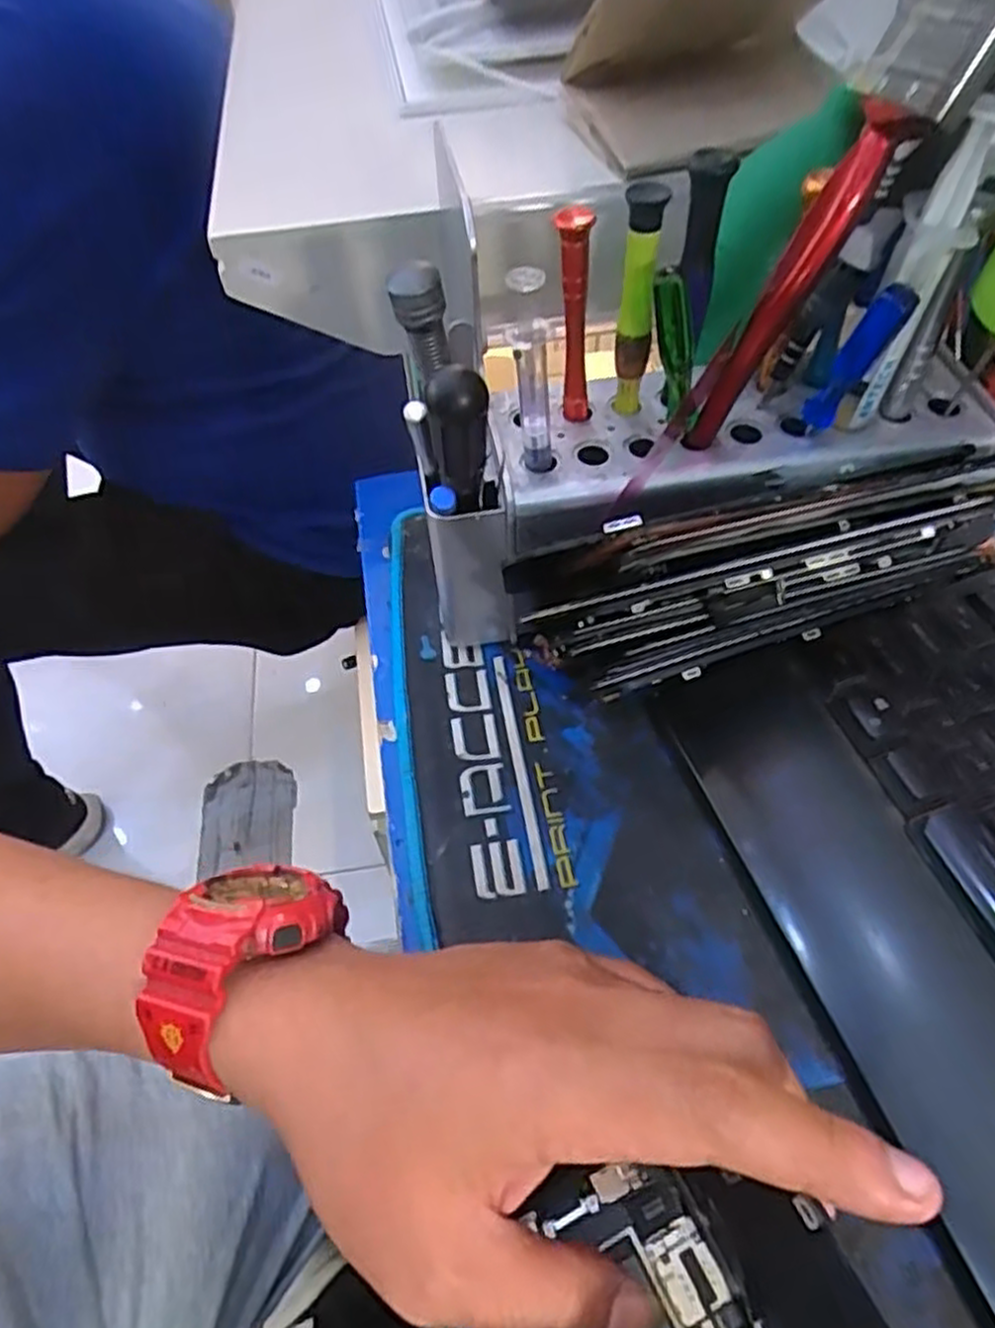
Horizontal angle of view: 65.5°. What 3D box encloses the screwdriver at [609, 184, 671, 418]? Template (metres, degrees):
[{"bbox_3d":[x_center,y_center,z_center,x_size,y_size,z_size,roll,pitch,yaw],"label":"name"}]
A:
[{"bbox_3d":[0.052,-0.133,0.290,0.013,0.092,0.015,4,54,5],"label":"screwdriver"}]

